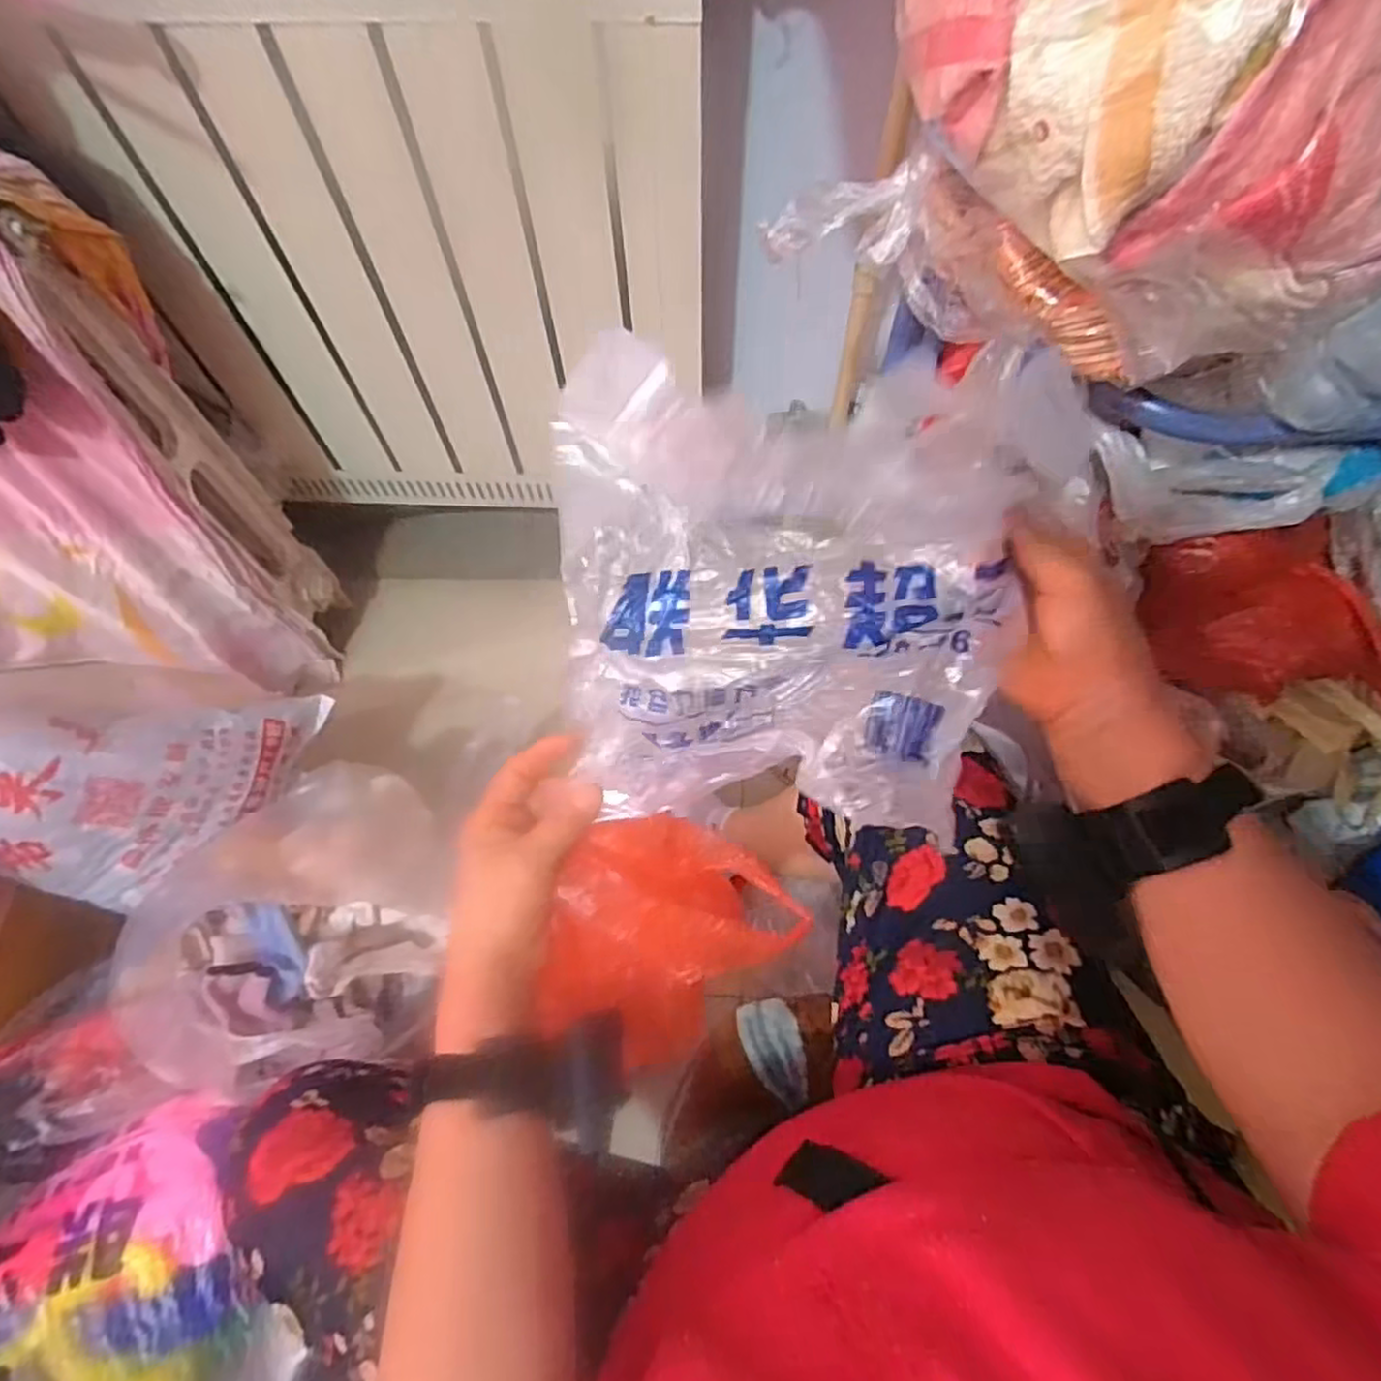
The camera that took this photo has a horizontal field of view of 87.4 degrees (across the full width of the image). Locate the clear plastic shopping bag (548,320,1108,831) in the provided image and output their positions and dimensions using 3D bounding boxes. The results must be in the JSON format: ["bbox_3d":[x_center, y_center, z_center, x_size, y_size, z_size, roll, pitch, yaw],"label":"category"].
[{"bbox_3d":[0.061,-0.055,0.380,0.264,0.063,0.236,-1,85,10],"label":"clear plastic shopping bag"}]

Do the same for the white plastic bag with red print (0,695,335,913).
[{"bbox_3d":[-0.527,0.100,0.655,0.075,0.363,0.184,5,92,40],"label":"white plastic bag with red print"}]

